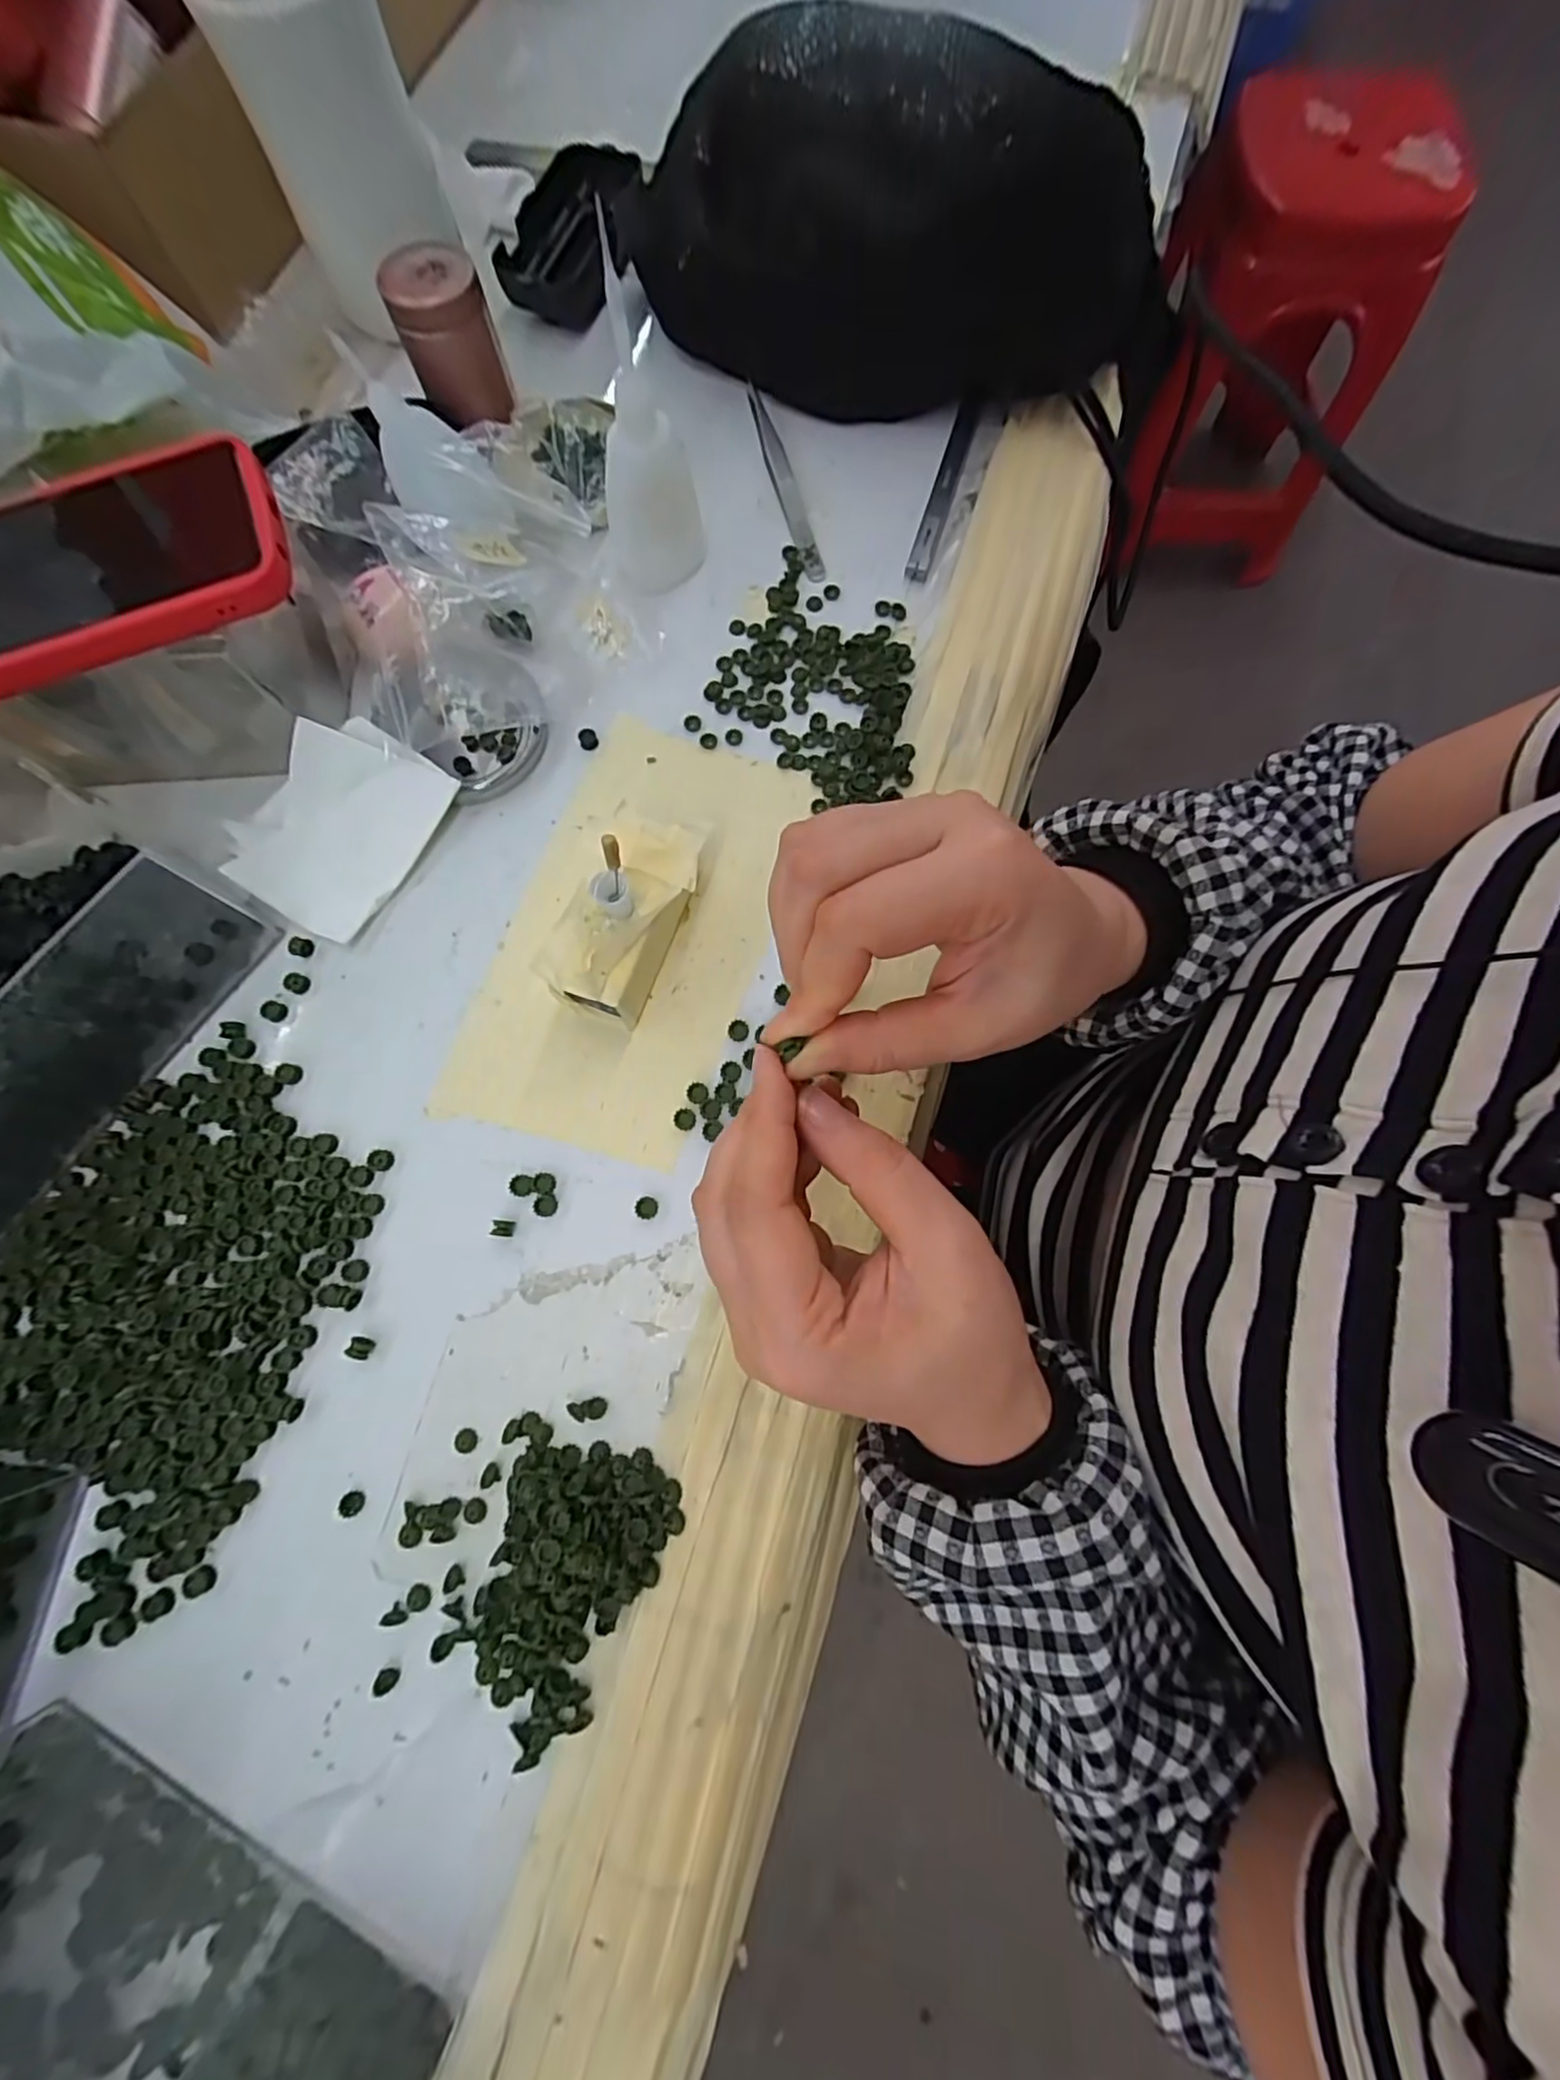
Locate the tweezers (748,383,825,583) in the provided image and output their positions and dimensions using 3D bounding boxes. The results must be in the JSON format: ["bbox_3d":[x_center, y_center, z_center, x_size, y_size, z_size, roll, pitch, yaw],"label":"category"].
[{"bbox_3d":[0.001,-0.294,0.355,0.012,0.006,0.129,-15,77,-4],"label":"tweezers"}]

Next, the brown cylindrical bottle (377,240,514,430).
[{"bbox_3d":[-0.162,-0.344,0.332,0.043,0.050,0.039,-18,77,-4],"label":"brown cylindrical bottle"}]

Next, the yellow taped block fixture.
[{"bbox_3d":[-0.060,-0.051,0.280,0.045,0.043,0.089,23,77,5],"label":"yellow taped block fixture"}]

